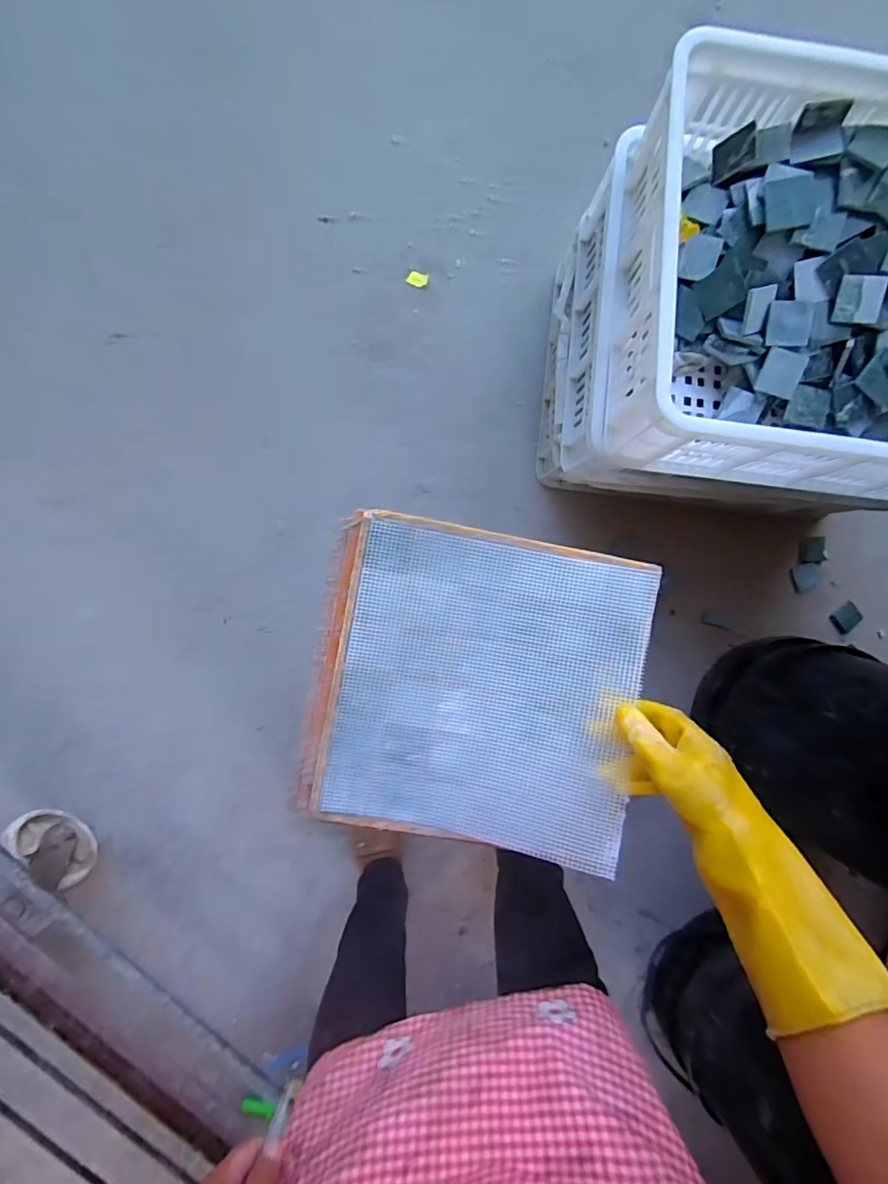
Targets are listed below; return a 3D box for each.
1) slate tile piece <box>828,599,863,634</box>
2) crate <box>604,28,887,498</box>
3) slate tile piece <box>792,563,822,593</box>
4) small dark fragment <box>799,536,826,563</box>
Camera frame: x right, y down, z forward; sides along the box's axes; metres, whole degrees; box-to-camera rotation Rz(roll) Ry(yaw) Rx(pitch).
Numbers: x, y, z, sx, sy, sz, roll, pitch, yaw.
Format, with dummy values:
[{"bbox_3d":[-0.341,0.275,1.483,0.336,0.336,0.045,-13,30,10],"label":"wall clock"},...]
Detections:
[{"bbox_3d":[0.820,0.051,1.007,0.064,0.007,0.054,-42,96,-2],"label":"slate tile piece"},{"bbox_3d":[0.509,-0.331,0.573,0.612,0.145,0.405,3,93,-5],"label":"crate"},{"bbox_3d":[0.705,-0.029,0.961,0.054,0.004,0.052,-19,95,-4],"label":"slate tile piece"},{"bbox_3d":[0.729,-0.084,0.978,0.059,0.008,0.050,-5,94,-5],"label":"small dark fragment"}]

